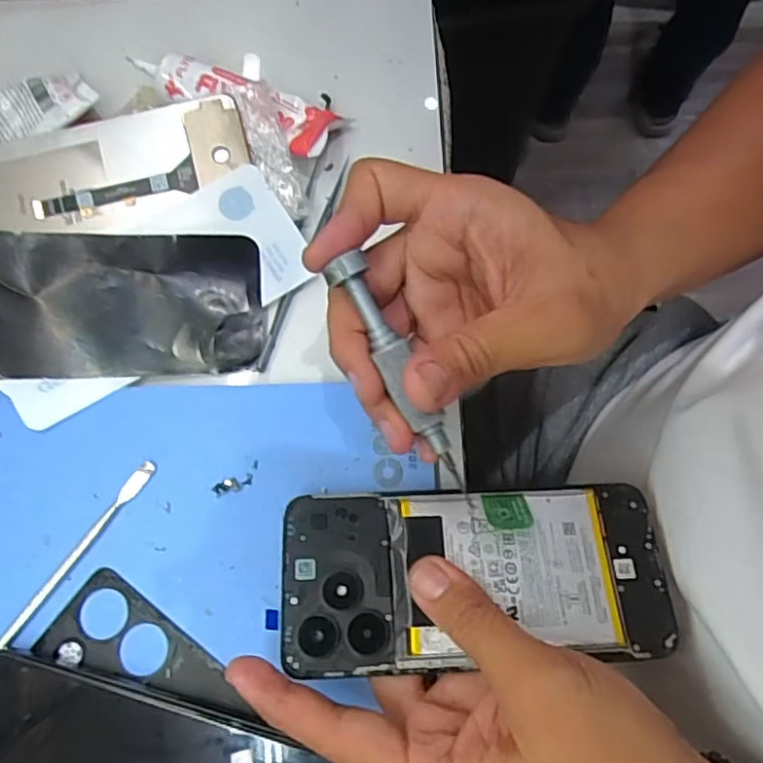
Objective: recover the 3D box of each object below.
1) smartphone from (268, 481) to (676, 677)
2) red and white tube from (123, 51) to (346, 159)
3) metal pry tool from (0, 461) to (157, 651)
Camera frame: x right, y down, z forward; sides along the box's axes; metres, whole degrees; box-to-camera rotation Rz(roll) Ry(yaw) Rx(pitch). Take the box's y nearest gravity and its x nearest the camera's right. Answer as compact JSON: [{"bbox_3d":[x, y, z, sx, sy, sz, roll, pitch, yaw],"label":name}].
[{"bbox_3d":[0.041,0.082,0.265,0.163,0.015,0.071,-2,74,-4],"label":"smartphone"},{"bbox_3d":[-0.085,-0.165,0.359,0.127,0.023,0.036,25,74,8],"label":"red and white tube"},{"bbox_3d":[-0.159,0.103,0.277,0.008,0.004,0.163,35,75,11],"label":"metal pry tool"}]

